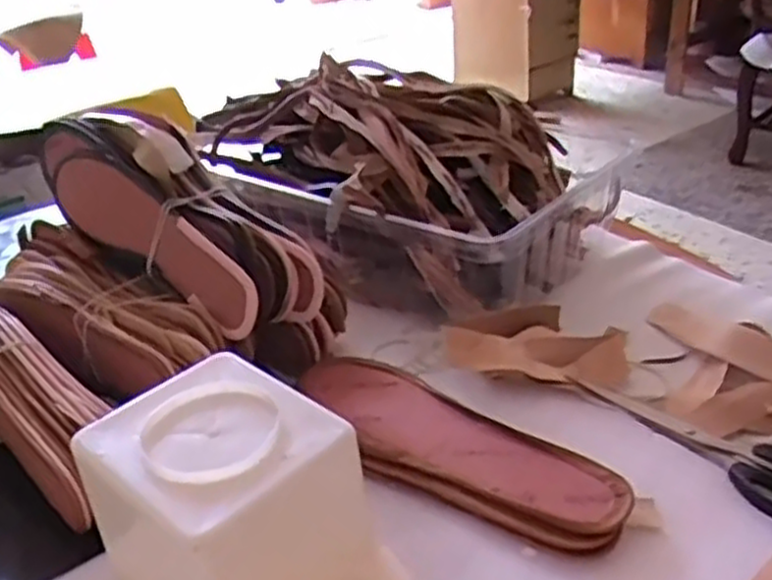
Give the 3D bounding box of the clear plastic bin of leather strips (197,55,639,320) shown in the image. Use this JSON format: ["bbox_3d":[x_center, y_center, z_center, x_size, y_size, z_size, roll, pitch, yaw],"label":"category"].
[{"bbox_3d":[0.004,-0.119,0.750,0.404,0.141,0.264,24,41,38],"label":"clear plastic bin of leather strips"}]

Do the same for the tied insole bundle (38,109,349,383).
[{"bbox_3d":[-0.160,-0.050,0.610,0.289,0.099,0.096,35,47,20],"label":"tied insole bundle"}]

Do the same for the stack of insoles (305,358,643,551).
[{"bbox_3d":[0.033,0.098,0.501,0.246,0.018,0.077,24,41,38],"label":"stack of insoles"}]

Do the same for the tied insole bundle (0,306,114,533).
[{"bbox_3d":[-0.245,0.076,0.533,0.222,0.081,0.060,23,40,38],"label":"tied insole bundle"}]

